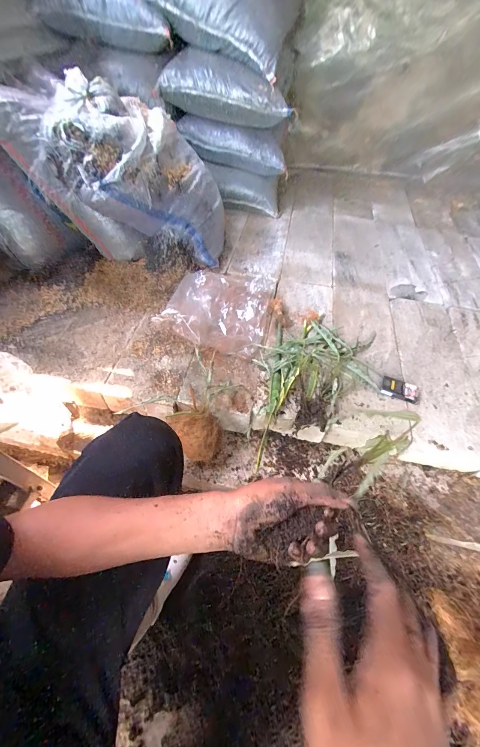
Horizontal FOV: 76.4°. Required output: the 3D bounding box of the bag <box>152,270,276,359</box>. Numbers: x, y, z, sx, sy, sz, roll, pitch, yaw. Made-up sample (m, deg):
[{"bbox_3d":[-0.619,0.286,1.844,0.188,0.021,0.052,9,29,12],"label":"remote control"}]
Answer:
[{"bbox_3d":[-0.056,-0.247,0.998,0.298,0.082,0.398,12,51,5],"label":"bag"}]

